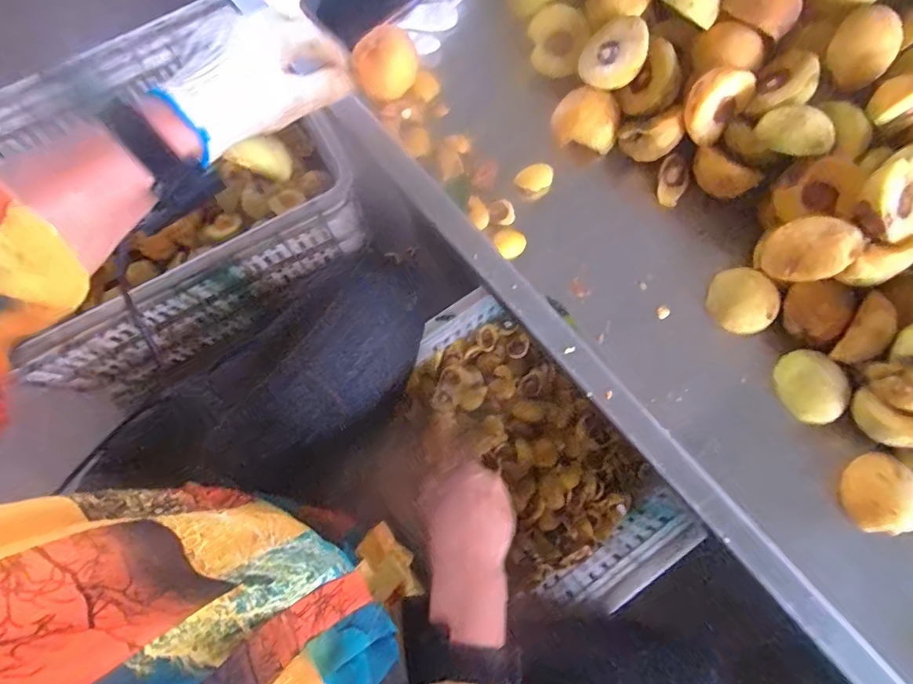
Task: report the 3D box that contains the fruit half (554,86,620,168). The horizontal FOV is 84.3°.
[{"bbox_3d":[0.118,-0.197,0.461,0.061,0.034,0.053,22,79,6],"label":"fruit half"}]

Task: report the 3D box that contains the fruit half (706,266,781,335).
[{"bbox_3d":[0.242,-0.035,0.426,0.048,0.023,0.056,-27,79,-5],"label":"fruit half"}]

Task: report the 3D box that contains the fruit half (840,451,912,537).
[{"bbox_3d":[0.328,0.118,0.388,0.050,0.029,0.060,3,83,46],"label":"fruit half"}]

